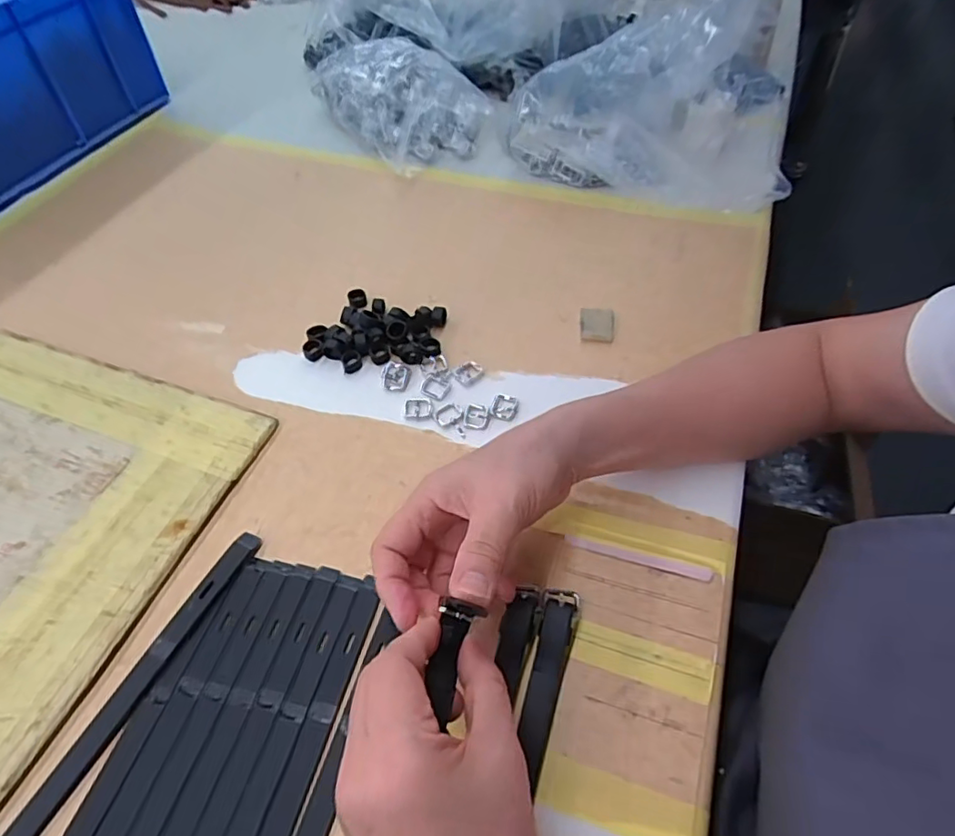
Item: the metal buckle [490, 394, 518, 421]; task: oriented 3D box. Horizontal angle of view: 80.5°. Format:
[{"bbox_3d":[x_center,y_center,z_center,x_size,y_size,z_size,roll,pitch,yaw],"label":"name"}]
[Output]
[{"bbox_3d":[0.021,-0.010,0.443,0.020,0.004,0.024,15,55,13],"label":"metal buckle"}]

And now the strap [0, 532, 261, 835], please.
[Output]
[{"bbox_3d":[-0.229,0.205,0.287,0.017,0.006,0.343,21,56,17],"label":"strap"}]

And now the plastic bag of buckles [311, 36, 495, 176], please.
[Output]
[{"bbox_3d":[-0.098,-0.408,0.713,0.151,0.071,0.241,-30,57,-19],"label":"plastic bag of buckles"}]

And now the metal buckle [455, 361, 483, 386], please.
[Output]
[{"bbox_3d":[-0.007,-0.039,0.469,0.019,0.004,0.023,28,58,21],"label":"metal buckle"}]

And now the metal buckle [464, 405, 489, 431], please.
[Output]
[{"bbox_3d":[-0.001,-0.001,0.438,0.019,0.004,0.023,9,53,9],"label":"metal buckle"}]

